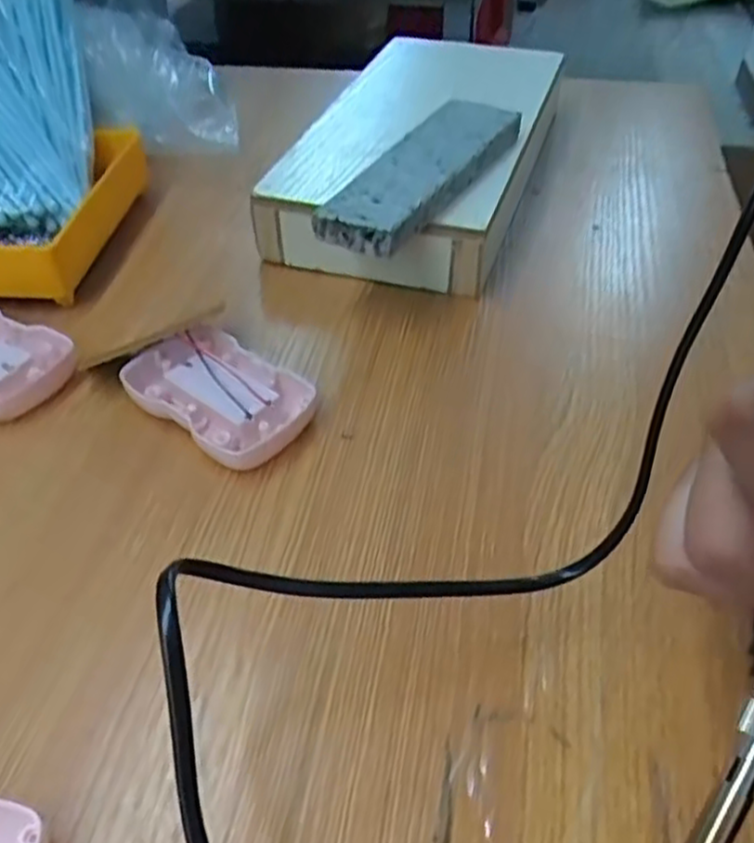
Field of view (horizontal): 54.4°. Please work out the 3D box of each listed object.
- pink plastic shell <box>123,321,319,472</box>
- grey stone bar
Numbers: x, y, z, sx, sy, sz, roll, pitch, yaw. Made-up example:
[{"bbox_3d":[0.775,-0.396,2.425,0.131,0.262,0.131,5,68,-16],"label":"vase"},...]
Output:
[{"bbox_3d":[-0.072,-0.013,0.339,0.090,0.017,0.053,30,53,28],"label":"pink plastic shell"},{"bbox_3d":[0.027,-0.136,0.394,0.045,0.022,0.147,24,50,23],"label":"grey stone bar"}]

